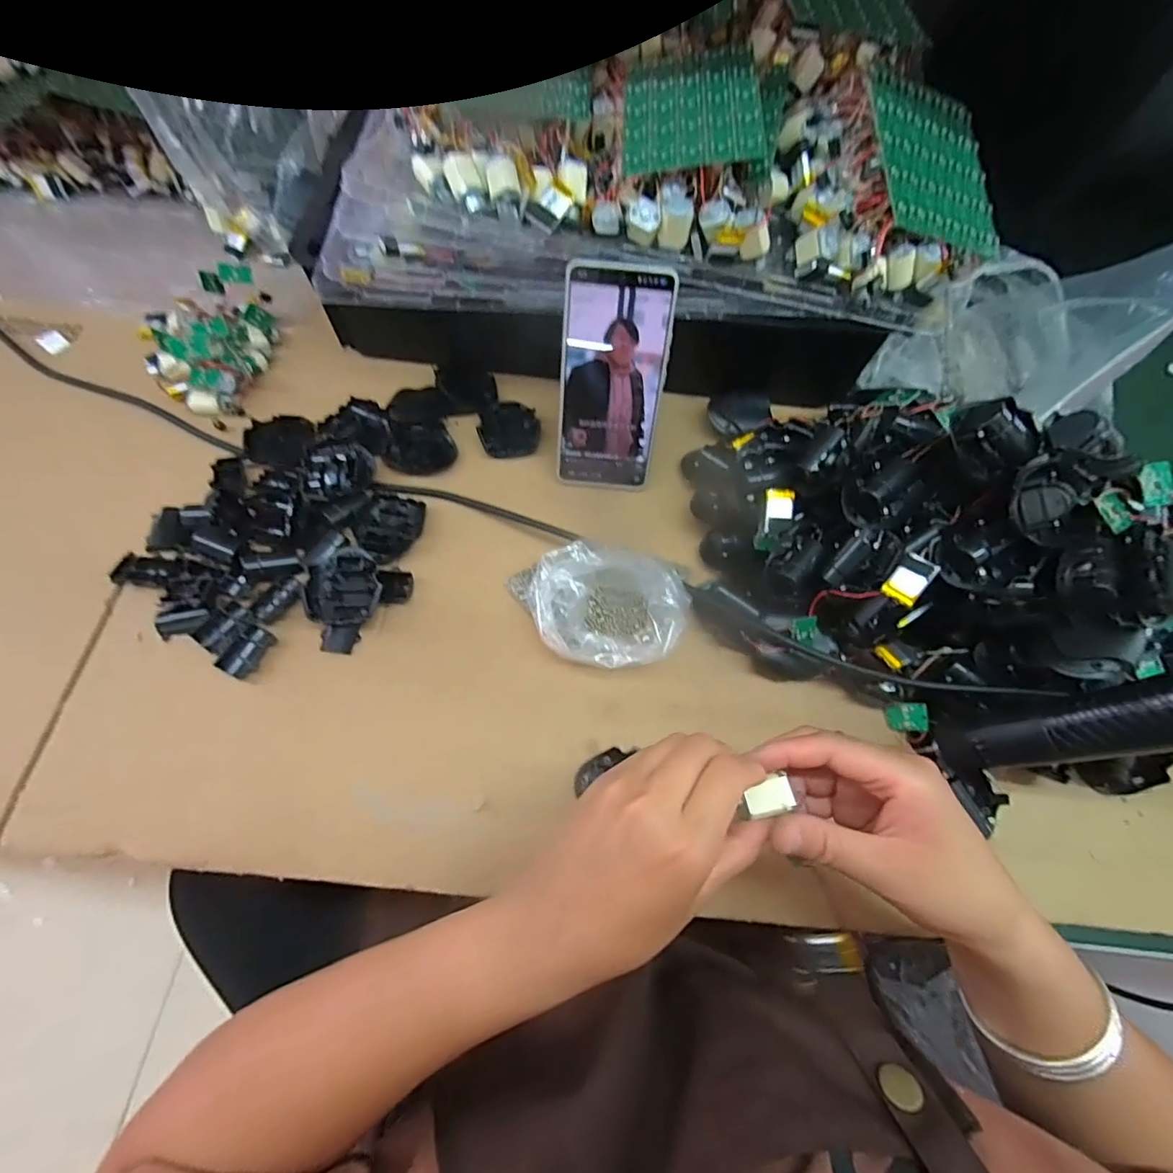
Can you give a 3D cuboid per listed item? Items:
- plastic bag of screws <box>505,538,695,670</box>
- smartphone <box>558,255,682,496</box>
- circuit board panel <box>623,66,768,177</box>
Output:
[{"bbox_3d":[0.006,0.012,0.394,0.129,0.047,0.082,22,67,6],"label":"plastic bag of screws"},{"bbox_3d":[0.020,-0.154,0.415,0.078,0.166,0.005,5,36,-1],"label":"smartphone"},{"bbox_3d":[0.071,-0.316,0.359,0.089,0.005,0.096,-2,68,10],"label":"circuit board panel"}]

